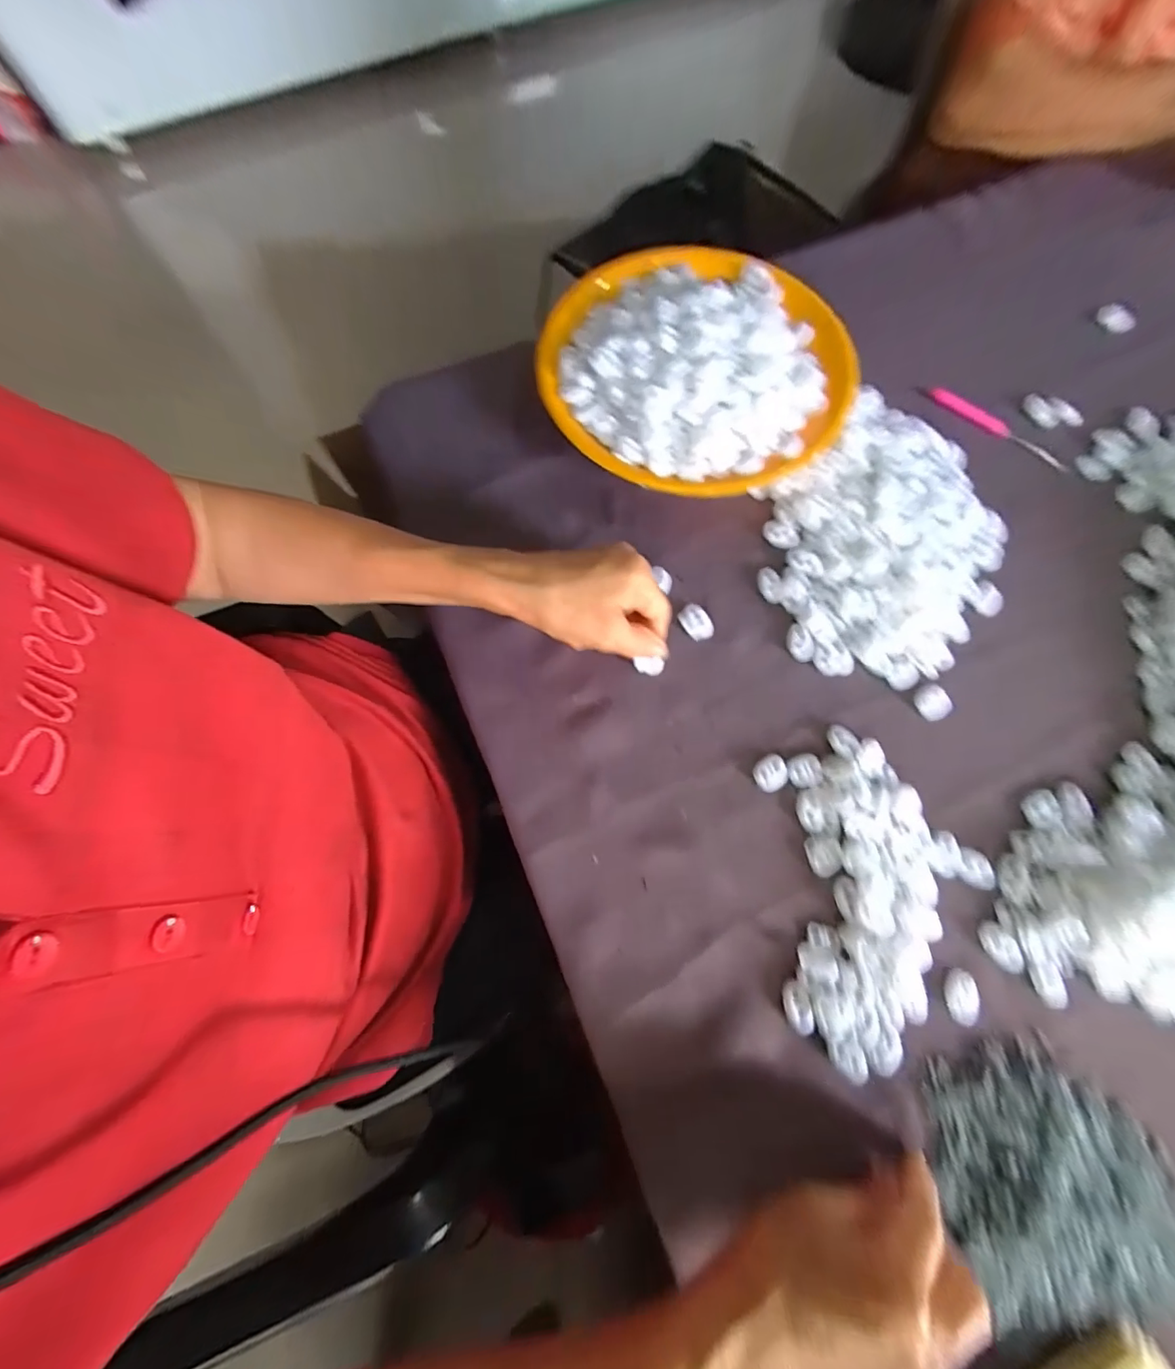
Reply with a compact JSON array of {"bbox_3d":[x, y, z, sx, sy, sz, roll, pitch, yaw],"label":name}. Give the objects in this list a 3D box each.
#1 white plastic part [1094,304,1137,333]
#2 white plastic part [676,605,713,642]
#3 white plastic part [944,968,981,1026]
[{"bbox_3d":[0.465,-0.322,0.445,0.031,0.009,0.015,40,77,13],"label":"white plastic part"},{"bbox_3d":[0.080,-0.045,0.368,0.021,0.007,0.027,-33,74,-9],"label":"white plastic part"},{"bbox_3d":[0.218,0.182,0.293,0.019,0.004,0.029,-2,72,1],"label":"white plastic part"}]

